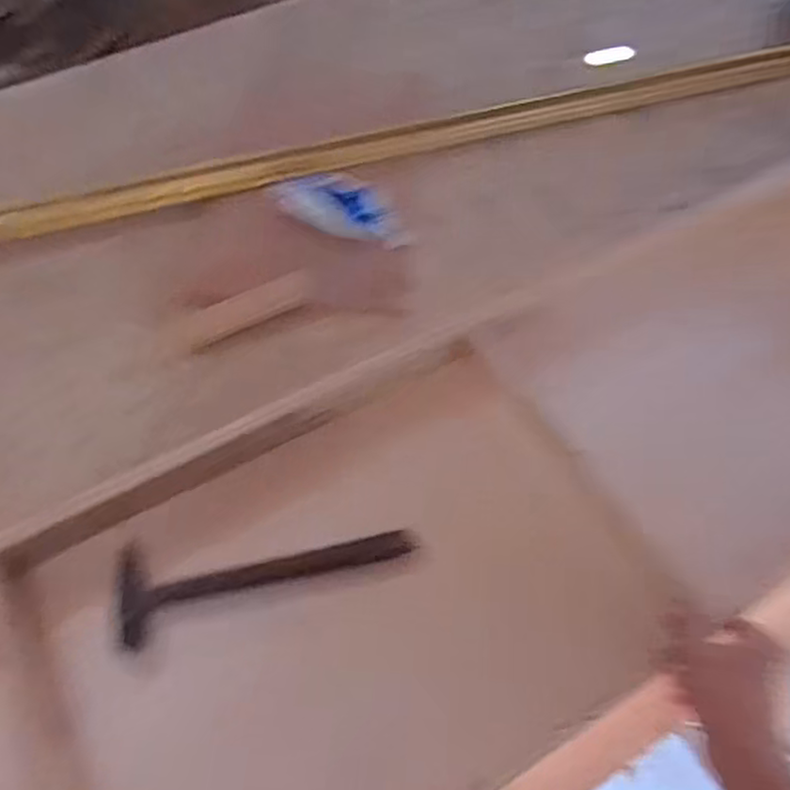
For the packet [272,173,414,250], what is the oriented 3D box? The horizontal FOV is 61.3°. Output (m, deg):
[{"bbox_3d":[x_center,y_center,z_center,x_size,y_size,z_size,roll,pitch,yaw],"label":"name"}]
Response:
[{"bbox_3d":[-0.065,-0.245,0.884,0.191,0.026,0.087,26,61,16],"label":"packet"}]

